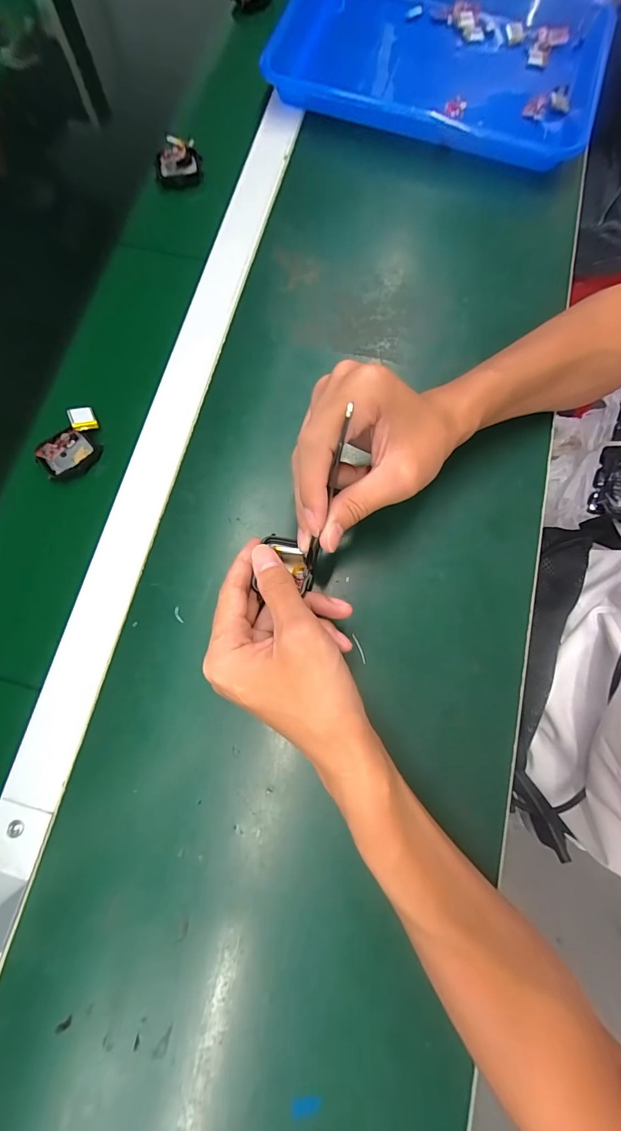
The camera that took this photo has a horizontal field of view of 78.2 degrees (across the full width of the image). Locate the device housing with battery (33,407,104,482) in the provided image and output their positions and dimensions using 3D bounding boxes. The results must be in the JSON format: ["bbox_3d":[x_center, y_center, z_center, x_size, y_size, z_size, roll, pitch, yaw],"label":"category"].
[{"bbox_3d":[-0.196,-0.101,0.313,0.036,0.020,0.063,32,79,6],"label":"device housing with battery"}]

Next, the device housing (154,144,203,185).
[{"bbox_3d":[-0.133,-0.402,0.383,0.046,0.016,0.026,-17,78,-4],"label":"device housing"}]

